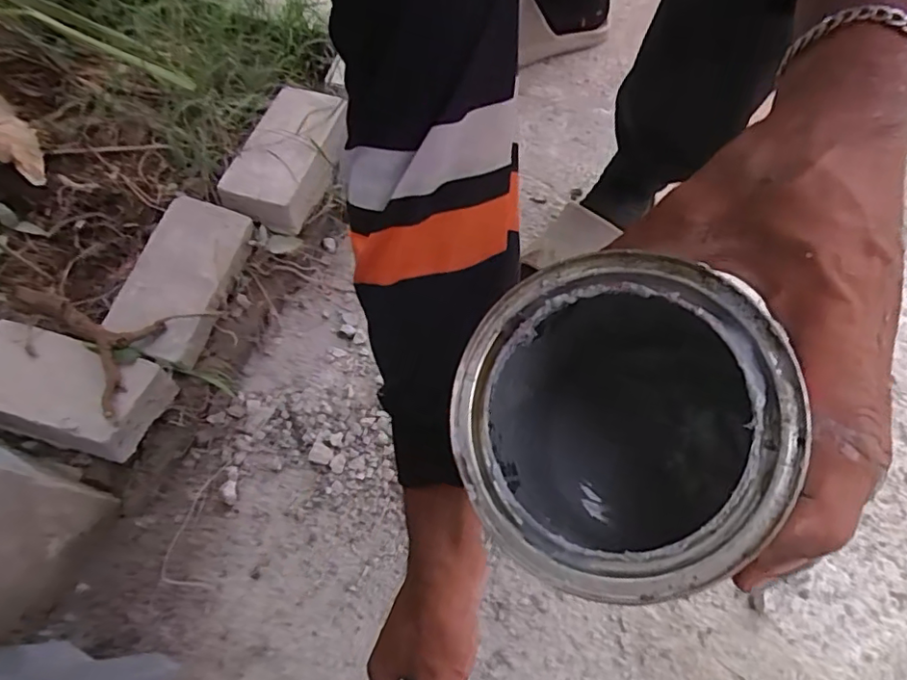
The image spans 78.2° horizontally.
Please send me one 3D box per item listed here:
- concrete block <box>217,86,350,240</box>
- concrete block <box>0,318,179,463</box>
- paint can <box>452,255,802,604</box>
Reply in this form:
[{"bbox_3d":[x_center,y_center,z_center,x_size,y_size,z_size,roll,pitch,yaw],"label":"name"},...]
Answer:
[{"bbox_3d":[-0.198,-0.220,0.669,0.095,0.055,0.185,15,66,7],"label":"concrete block"},{"bbox_3d":[-0.381,0.048,0.545,0.187,0.066,0.096,15,66,7],"label":"concrete block"},{"bbox_3d":[0.062,0.031,0.214,0.102,0.118,0.100,-3,81,16],"label":"paint can"}]

